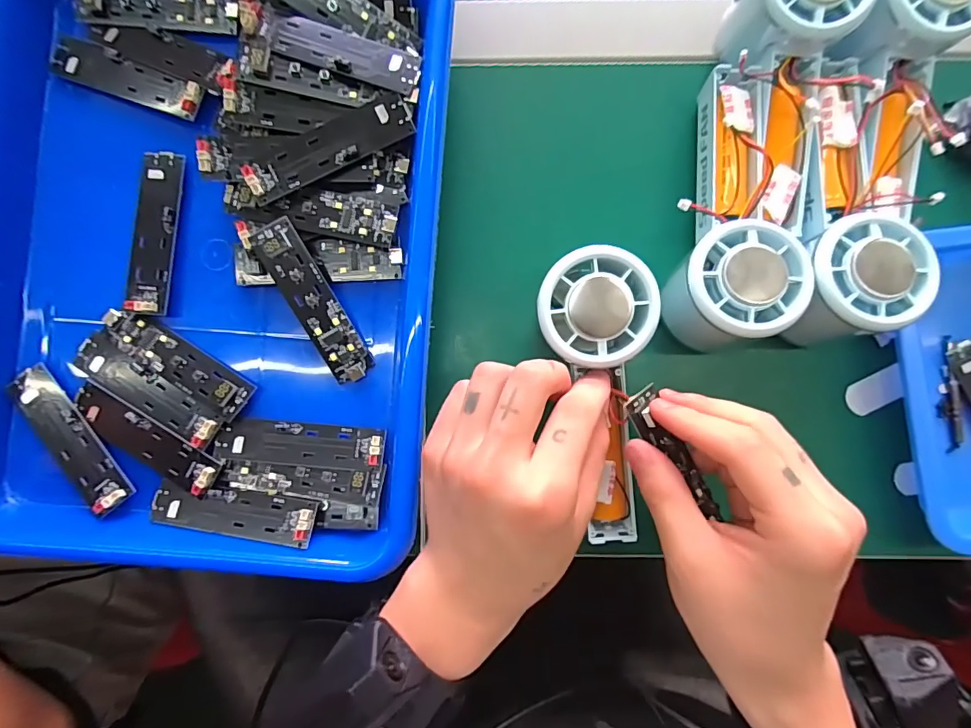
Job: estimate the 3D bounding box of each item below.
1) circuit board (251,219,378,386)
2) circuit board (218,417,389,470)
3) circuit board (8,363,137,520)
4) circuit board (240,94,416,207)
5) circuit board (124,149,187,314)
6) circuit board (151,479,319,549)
[{"bbox_3d":[-0.092,-0.032,0.261,0.023,0.008,0.091,-28,101,-1],"label":"circuit board"},{"bbox_3d":[-0.100,0.044,0.262,0.090,0.006,0.023,4,87,1],"label":"circuit board"},{"bbox_3d":[-0.228,0.041,0.262,0.024,0.007,0.092,-37,87,-1],"label":"circuit board"},{"bbox_3d":[-0.082,-0.114,0.252,0.091,0.006,0.025,-30,87,-1],"label":"circuit board"},{"bbox_3d":[-0.186,-0.074,0.271,0.023,0.009,0.091,4,87,1],"label":"circuit board"},{"bbox_3d":[-0.135,0.080,0.255,0.090,0.010,0.023,6,87,1],"label":"circuit board"}]

